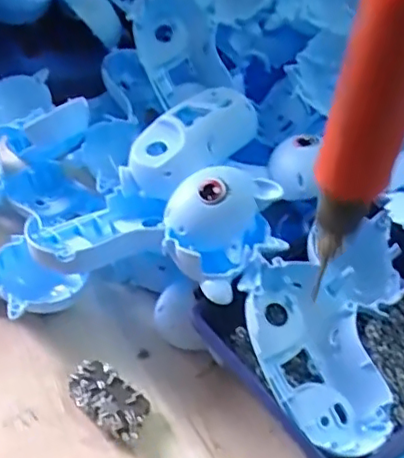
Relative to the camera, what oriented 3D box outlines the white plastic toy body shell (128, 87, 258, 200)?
[{"bbox_3d":[-0.006,-0.070,0.464,0.060,0.035,0.111,30,48,24],"label":"white plastic toy body shell"}]

